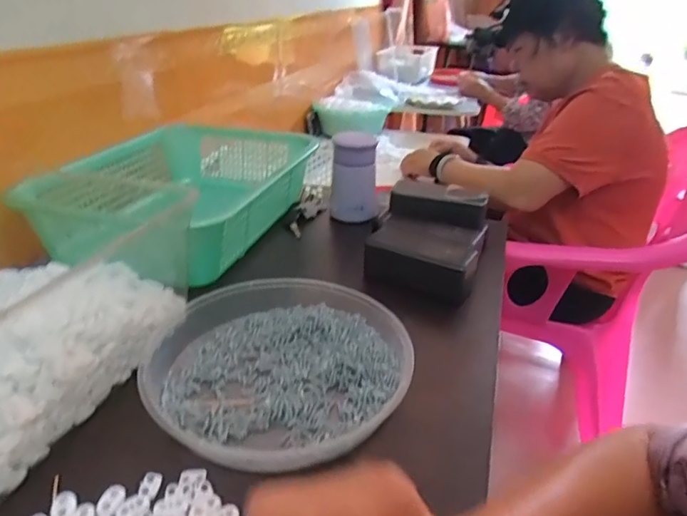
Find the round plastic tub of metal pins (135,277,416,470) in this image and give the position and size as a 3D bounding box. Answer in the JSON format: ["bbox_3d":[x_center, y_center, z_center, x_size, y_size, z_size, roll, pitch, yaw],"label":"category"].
[{"bbox_3d":[-0.063,0.088,0.465,0.225,0.035,0.220,1,28,-1],"label":"round plastic tub of metal pins"}]

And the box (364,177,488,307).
[{"bbox_3d":[0.110,-0.018,0.654,0.131,0.094,0.168,11,30,18],"label":"box"}]

